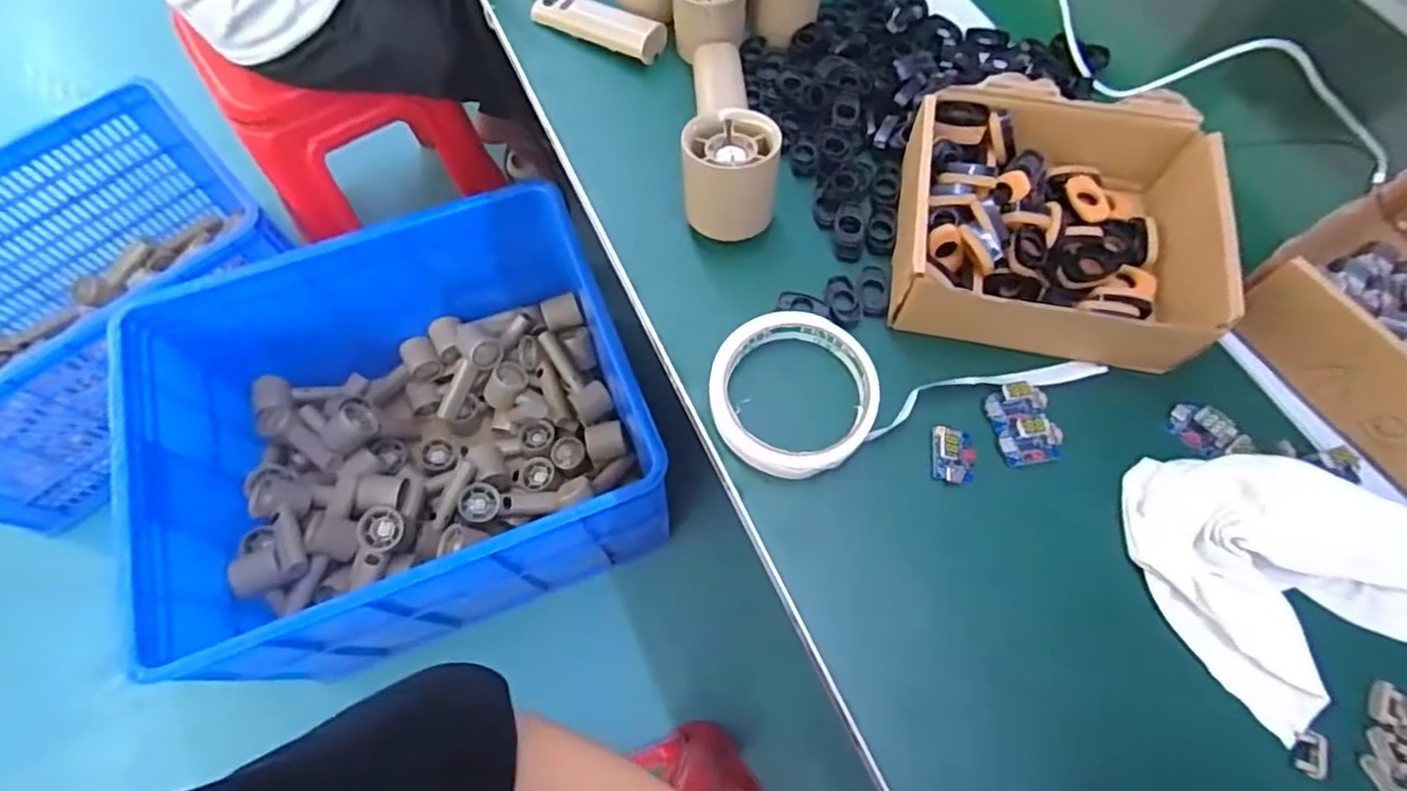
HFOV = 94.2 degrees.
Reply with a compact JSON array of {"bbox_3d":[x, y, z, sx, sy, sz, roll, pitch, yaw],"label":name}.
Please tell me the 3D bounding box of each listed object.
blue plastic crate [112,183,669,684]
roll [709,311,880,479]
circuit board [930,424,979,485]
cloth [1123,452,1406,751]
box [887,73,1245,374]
[{"bbox_3d":[-0.425,0.065,0.944,0.535,0.315,0.497,-21,68,-10],"label":"blue plastic crate"},{"bbox_3d":[0.050,-0.002,0.365,0.090,0.013,0.096,0,66,-1],"label":"roll"},{"bbox_3d":[0.136,0.031,0.353,0.023,0.010,0.030,8,66,2],"label":"circuit board"},{"bbox_3d":[0.302,0.081,0.337,0.147,0.023,0.131,-22,69,-11],"label":"cloth"},{"bbox_3d":[0.208,-0.106,0.389,0.177,0.054,0.175,11,66,4],"label":"box"}]

